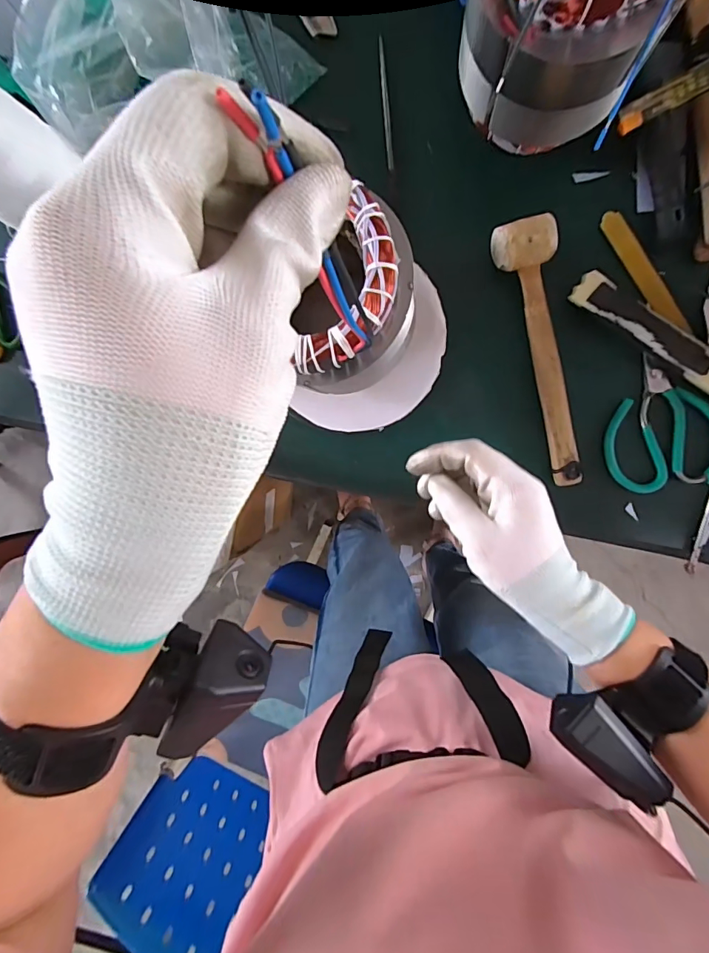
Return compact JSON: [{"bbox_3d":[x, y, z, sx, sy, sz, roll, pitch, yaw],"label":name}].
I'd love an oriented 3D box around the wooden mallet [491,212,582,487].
[{"bbox_3d":[0.191,-0.120,0.452,0.055,0.036,0.263,-12,94,10],"label":"wooden mallet"}]

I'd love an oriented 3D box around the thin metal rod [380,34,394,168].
[{"bbox_3d":[0.033,-0.386,0.464,0.007,0.005,0.130,-5,96,8],"label":"thin metal rod"}]

